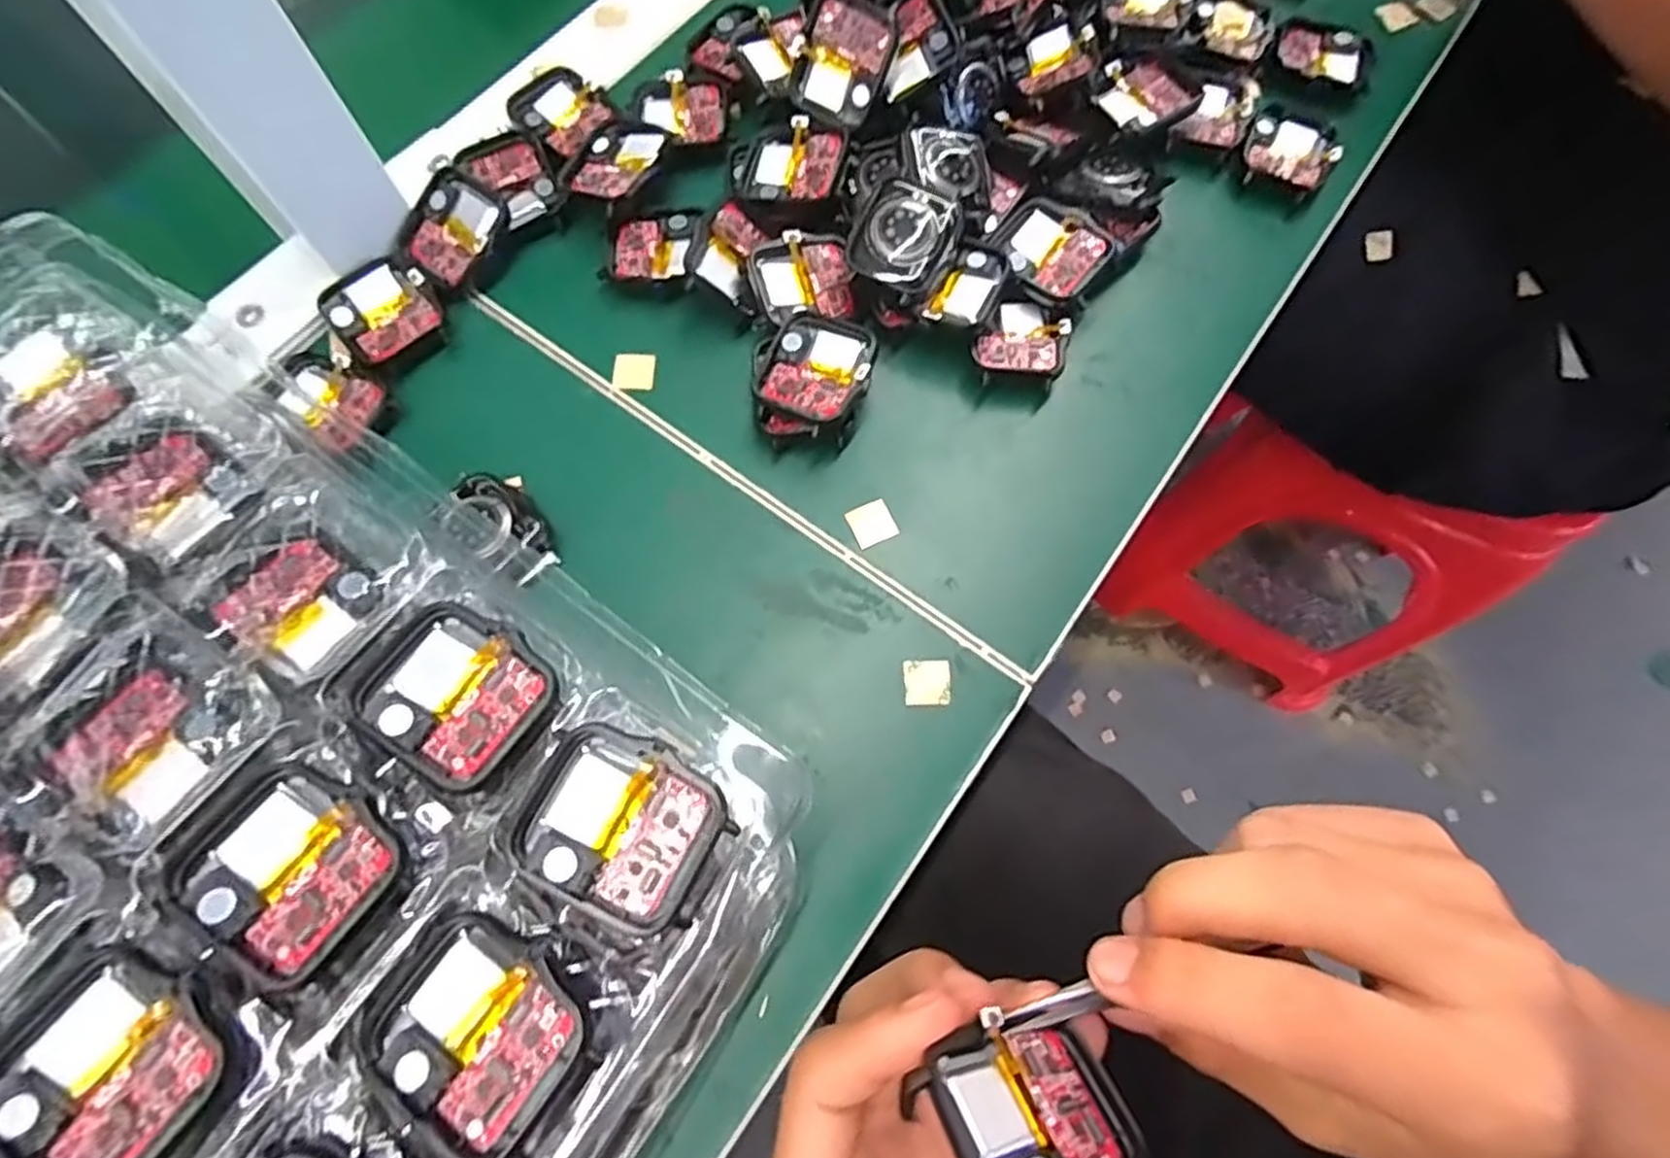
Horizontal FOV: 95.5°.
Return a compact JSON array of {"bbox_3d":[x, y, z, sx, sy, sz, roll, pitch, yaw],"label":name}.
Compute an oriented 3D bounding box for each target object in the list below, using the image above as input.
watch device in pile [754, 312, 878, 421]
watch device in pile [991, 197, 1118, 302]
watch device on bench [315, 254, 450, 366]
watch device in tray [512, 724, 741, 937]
[{"bbox_3d":[-0.007,-0.078,0.279,0.039,0.011,0.042,22,72,6],"label":"watch device in pile"},{"bbox_3d":[0.084,-0.130,0.298,0.042,0.010,0.037,41,75,12],"label":"watch device in pile"},{"bbox_3d":[-0.174,-0.103,0.294,0.037,0.008,0.043,-36,75,-13],"label":"watch device on bench"},{"bbox_3d":[-0.050,0.057,0.177,0.045,0.009,0.038,28,73,8],"label":"watch device in tray"}]

